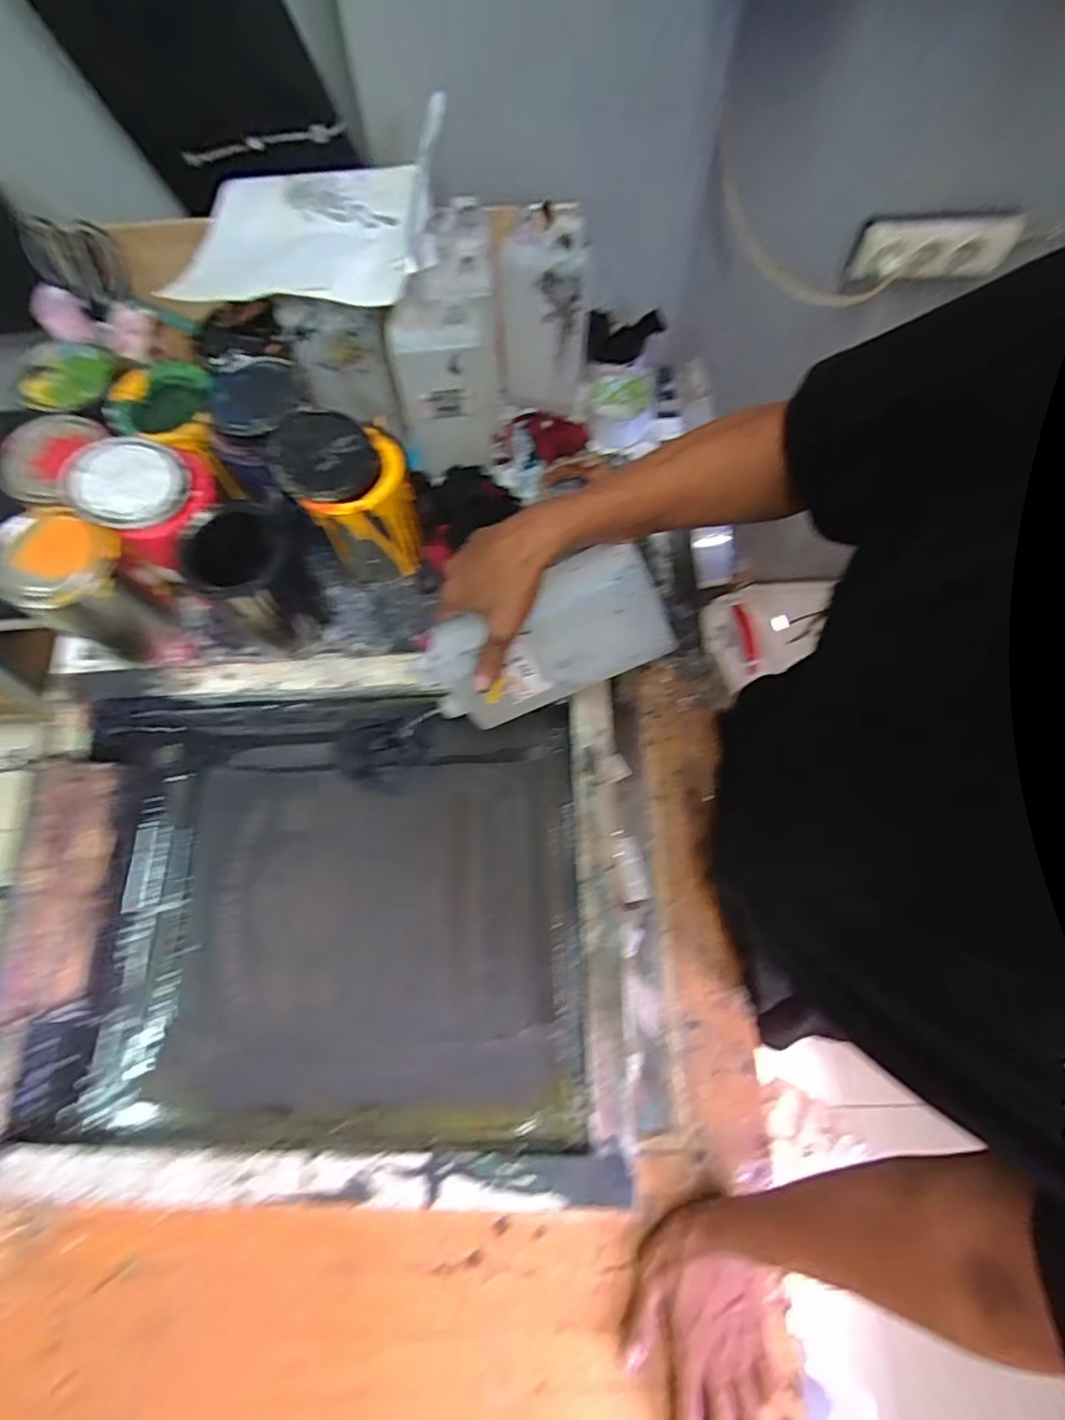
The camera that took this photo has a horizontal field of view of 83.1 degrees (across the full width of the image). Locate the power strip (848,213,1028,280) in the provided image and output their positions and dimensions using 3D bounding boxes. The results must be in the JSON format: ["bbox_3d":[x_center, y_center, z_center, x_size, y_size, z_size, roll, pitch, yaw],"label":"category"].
[{"bbox_3d":[0.541,-0.623,0.808,0.209,0.069,0.042,-3,71,-1],"label":"power strip"}]

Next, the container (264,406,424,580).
[{"bbox_3d":[-0.198,-0.228,0.678,0.124,0.173,0.128,-42,76,-13],"label":"container"}]

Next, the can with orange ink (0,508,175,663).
[{"bbox_3d":[-0.463,-0.123,0.638,0.106,0.153,0.097,0,71,0],"label":"can with orange ink"}]

